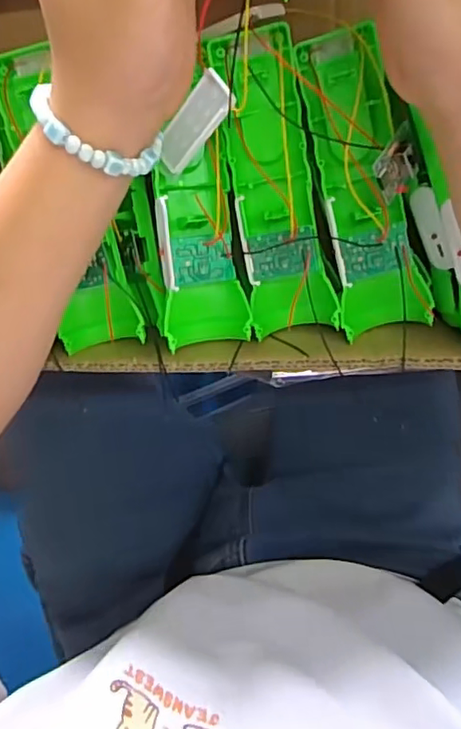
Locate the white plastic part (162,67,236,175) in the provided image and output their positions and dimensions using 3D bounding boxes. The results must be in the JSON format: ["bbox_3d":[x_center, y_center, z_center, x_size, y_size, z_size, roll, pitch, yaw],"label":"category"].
[{"bbox_3d":[-0.018,-0.121,0.292,0.020,0.006,0.051,44,125,0],"label":"white plastic part"}]

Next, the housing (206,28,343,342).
[{"bbox_3d":[0.025,-0.093,0.313,0.046,0.025,0.156,-11,107,2],"label":"housing"}]

